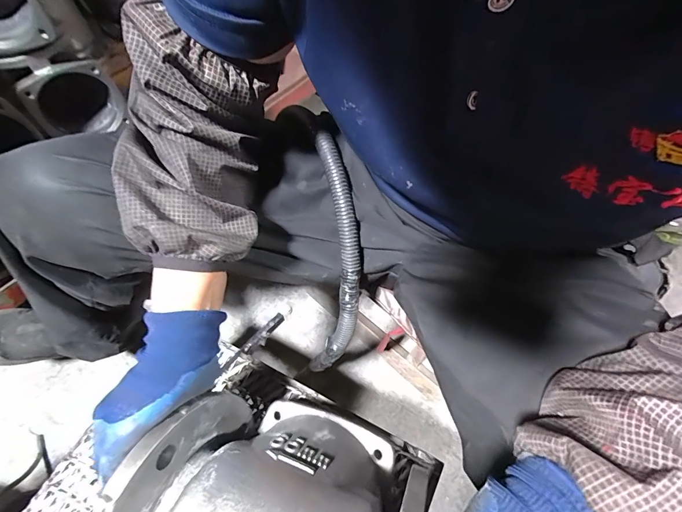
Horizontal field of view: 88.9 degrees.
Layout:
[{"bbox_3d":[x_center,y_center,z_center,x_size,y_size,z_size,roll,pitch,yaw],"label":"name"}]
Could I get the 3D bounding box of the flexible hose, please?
[{"bbox_3d":[-0.006,0.026,0.408,0.055,0.322,0.071,2,22,0],"label":"flexible hose"}]

